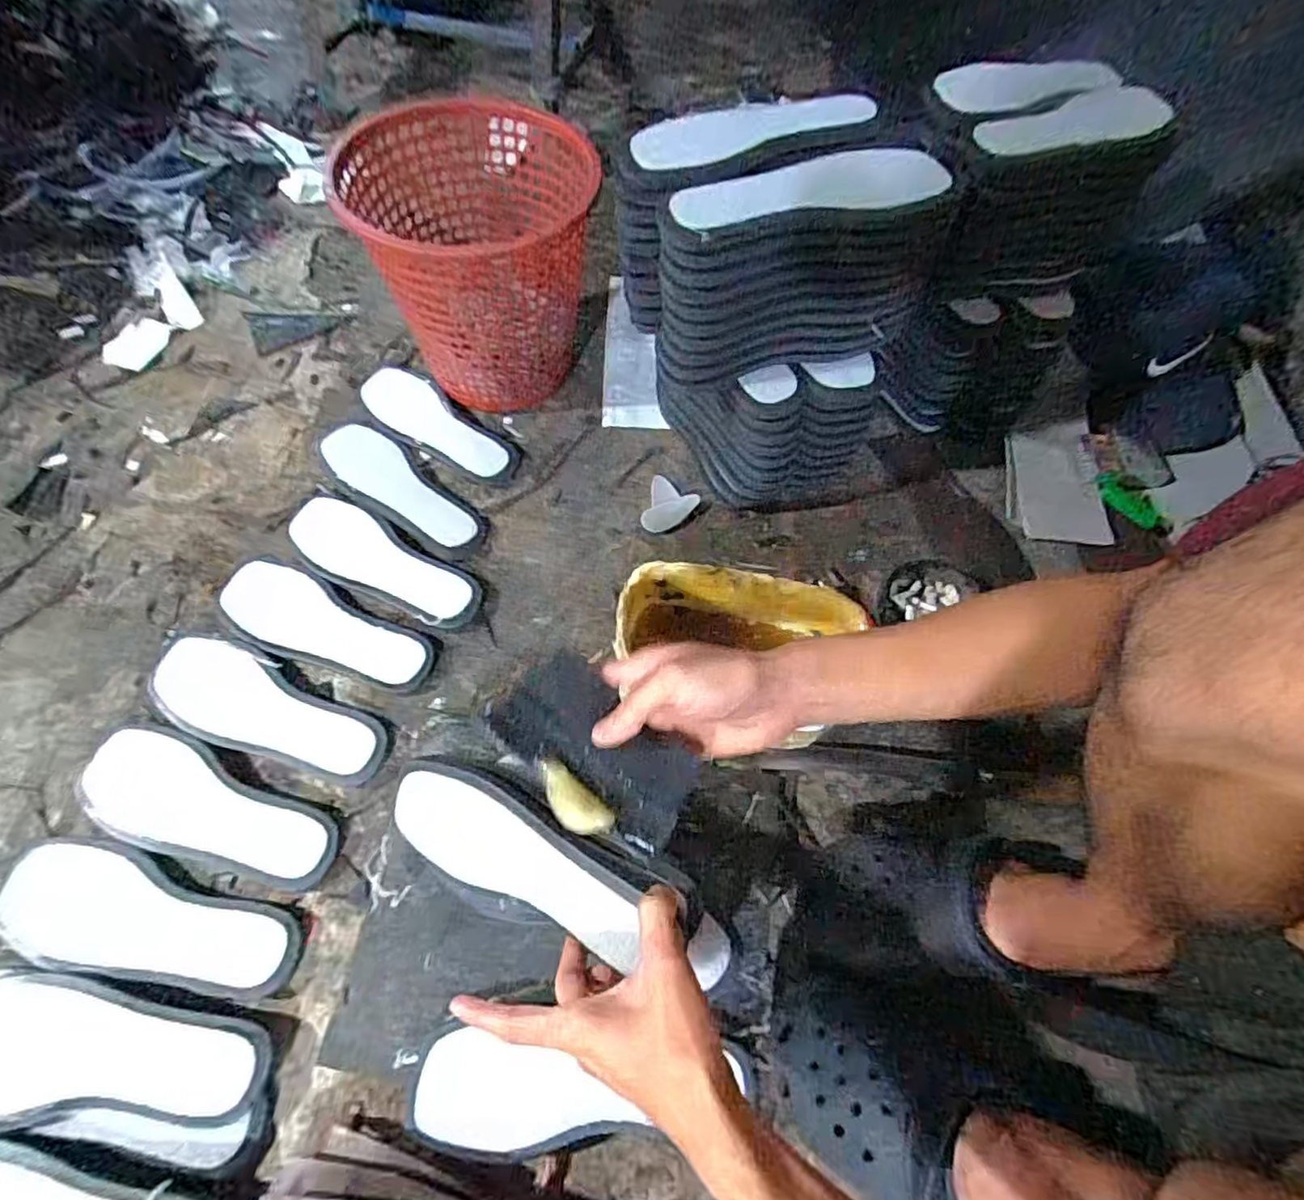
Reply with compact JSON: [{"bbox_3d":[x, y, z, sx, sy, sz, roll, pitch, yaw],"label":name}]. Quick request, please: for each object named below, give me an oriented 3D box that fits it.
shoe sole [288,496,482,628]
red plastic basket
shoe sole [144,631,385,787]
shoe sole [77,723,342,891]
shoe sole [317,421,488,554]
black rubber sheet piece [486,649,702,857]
[{"bbox_3d":[-0.284,-0.036,0.661,0.222,0.019,0.082,30,64,13],"label":"shoe sole"},{"bbox_3d":[-0.194,-0.365,0.723,0.248,0.239,0.250,2,61,-2],"label":"red plastic basket"},{"bbox_3d":[-0.357,0.105,0.581,0.231,0.020,0.083,24,63,10],"label":"shoe sole"},{"bbox_3d":[-0.385,0.179,0.539,0.234,0.015,0.084,21,62,9],"label":"shoe sole"},{"bbox_3d":[-0.284,-0.126,0.706,0.228,0.026,0.080,39,66,18],"label":"shoe sole"},{"bbox_3d":[-0.032,0.086,0.382,0.127,0.010,0.075,37,51,5],"label":"black rubber sheet piece"}]

